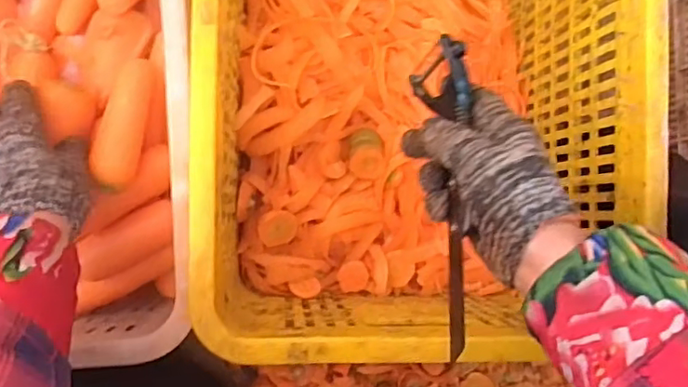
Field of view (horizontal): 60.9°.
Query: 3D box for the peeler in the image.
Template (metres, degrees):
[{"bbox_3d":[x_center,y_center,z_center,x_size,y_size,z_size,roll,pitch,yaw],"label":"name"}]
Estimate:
[{"bbox_3d":[0.065,0.000,0.359,0.037,0.023,0.195,-1,80,-7],"label":"peeler"}]

